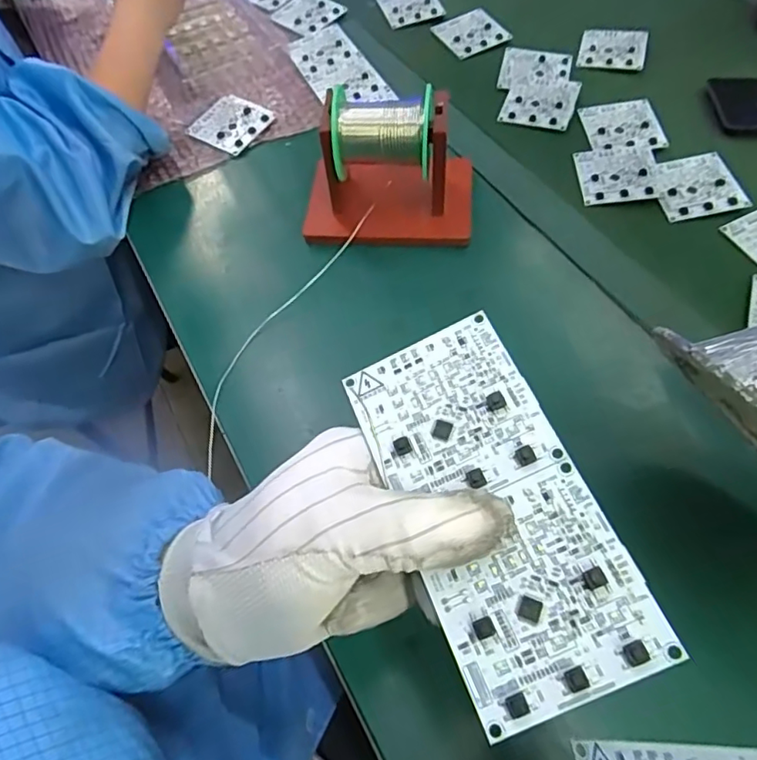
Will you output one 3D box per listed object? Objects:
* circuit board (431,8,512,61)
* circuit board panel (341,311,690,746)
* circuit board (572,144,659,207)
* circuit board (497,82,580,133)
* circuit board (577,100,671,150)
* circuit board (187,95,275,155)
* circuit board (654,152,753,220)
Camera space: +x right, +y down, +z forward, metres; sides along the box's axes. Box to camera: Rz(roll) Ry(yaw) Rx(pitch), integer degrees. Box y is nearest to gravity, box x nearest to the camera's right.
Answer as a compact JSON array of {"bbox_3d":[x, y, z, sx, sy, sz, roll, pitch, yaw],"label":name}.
[{"bbox_3d":[0.106,-0.400,0.649,0.068,0.005,0.066,-28,68,-7],"label":"circuit board"},{"bbox_3d":[0.040,0.043,0.207,0.066,0.004,0.140,-26,62,4],"label":"circuit board panel"},{"bbox_3d":[0.217,-0.187,0.508,0.070,0.005,0.070,-2,59,5],"label":"circuit board"},{"bbox_3d":[0.163,-0.282,0.571,0.068,0.005,0.074,14,62,15],"label":"circuit board"},{"bbox_3d":[0.235,-0.244,0.543,0.068,0.004,0.071,-6,58,5],"label":"circuit board"},{"bbox_3d":[-0.149,-0.260,0.569,0.066,0.009,0.063,27,66,21],"label":"circuit board"},{"bbox_3d":[0.278,-0.171,0.495,0.070,0.006,0.070,-12,60,0],"label":"circuit board"}]

